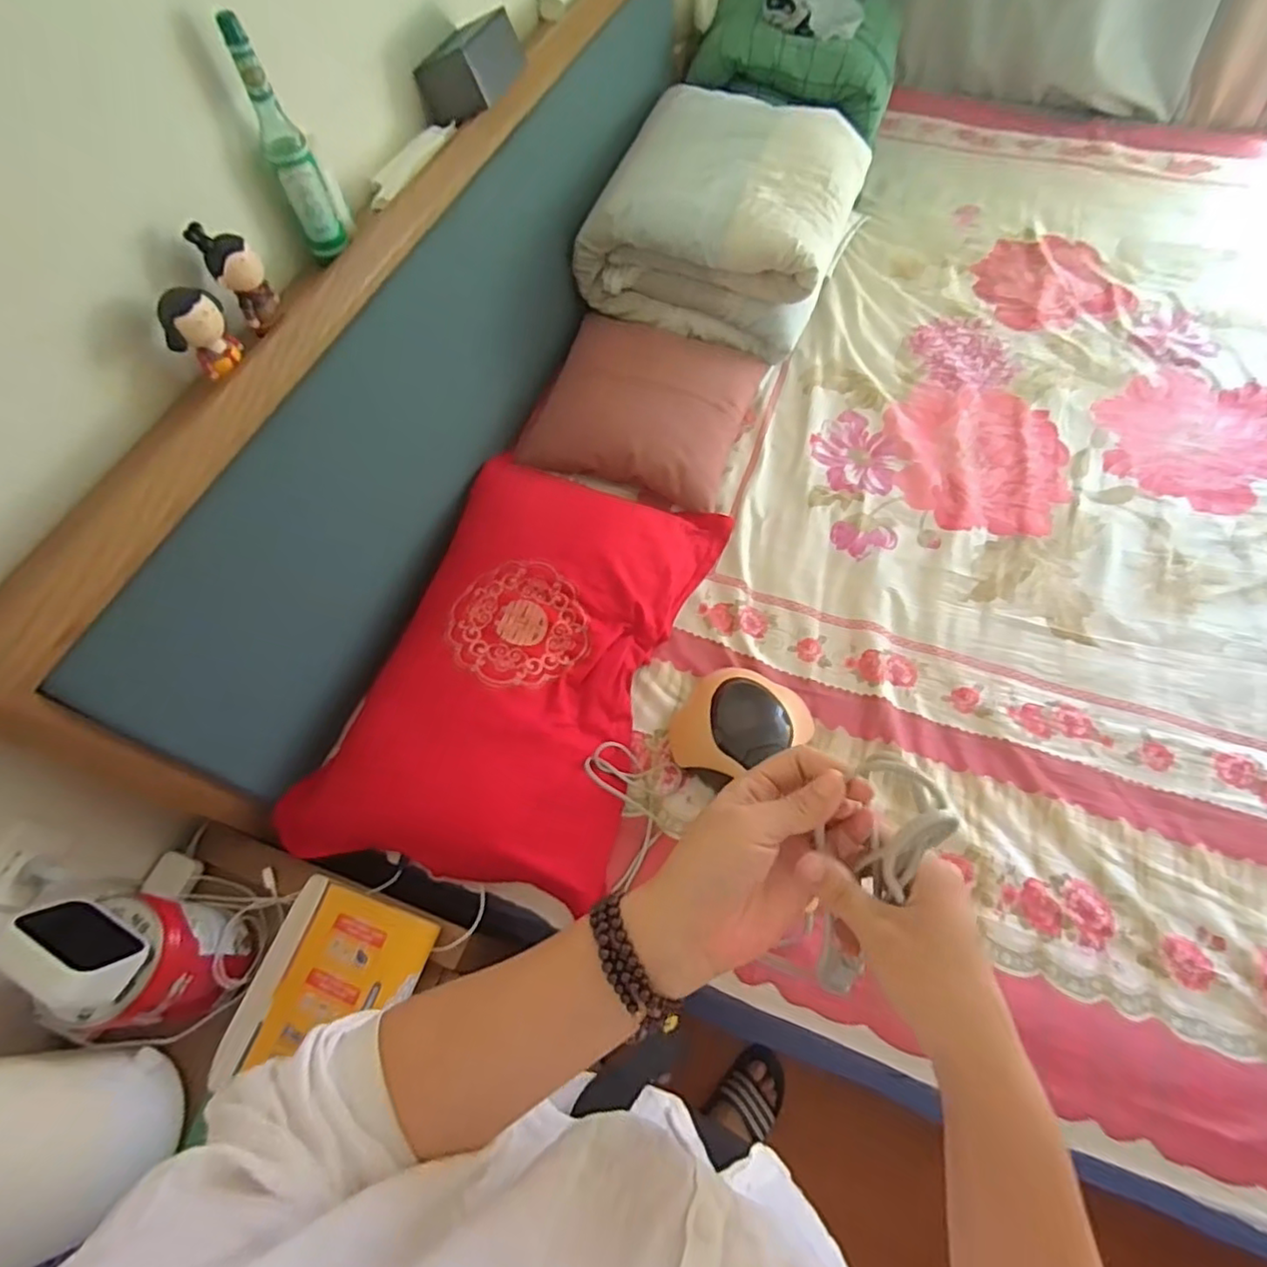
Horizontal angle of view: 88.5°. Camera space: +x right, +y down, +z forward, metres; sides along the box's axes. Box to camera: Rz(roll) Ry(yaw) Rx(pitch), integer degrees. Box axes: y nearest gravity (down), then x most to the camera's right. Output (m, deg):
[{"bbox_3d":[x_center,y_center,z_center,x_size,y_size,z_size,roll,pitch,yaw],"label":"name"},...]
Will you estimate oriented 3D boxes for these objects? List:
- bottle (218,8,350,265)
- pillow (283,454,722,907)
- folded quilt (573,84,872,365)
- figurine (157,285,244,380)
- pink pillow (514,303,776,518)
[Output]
[{"bbox_3d":[-0.391,-0.548,0.742,0.049,0.219,0.054,-7,61,-3],"label":"bottle"},{"bbox_3d":[-0.143,0.023,0.990,0.419,0.124,0.695,15,63,10],"label":"pillow"},{"bbox_3d":[0.190,-0.846,1.313,0.455,0.231,0.508,17,63,10],"label":"folded quilt"},{"bbox_3d":[-0.460,-0.319,0.692,0.050,0.075,0.057,1,61,2],"label":"figurine"},{"bbox_3d":[0.018,-0.445,1.233,0.384,0.121,0.376,16,63,10],"label":"pink pillow"}]

